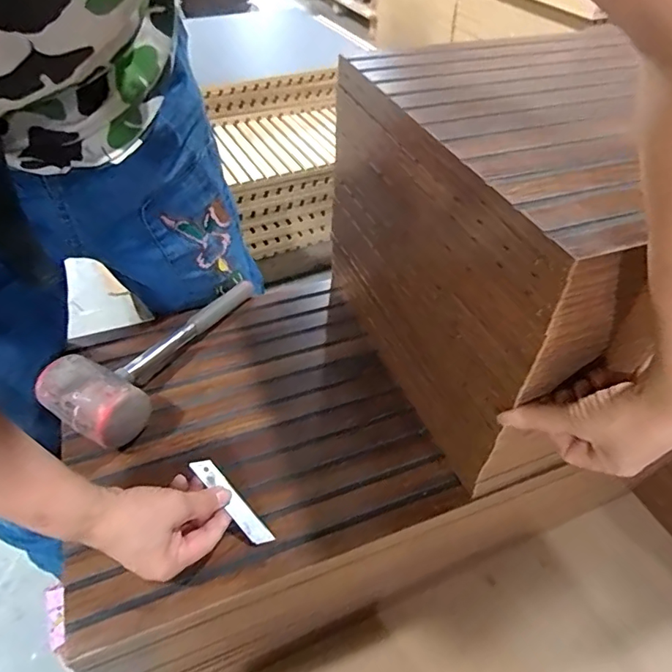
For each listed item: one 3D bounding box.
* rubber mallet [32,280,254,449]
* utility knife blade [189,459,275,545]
[{"bbox_3d":[-0.205,0.014,0.587,0.111,0.054,0.276,23,38,18],"label":"rubber mallet"},{"bbox_3d":[-0.098,0.154,0.458,0.099,0.004,0.019,47,48,11],"label":"utility knife blade"}]

